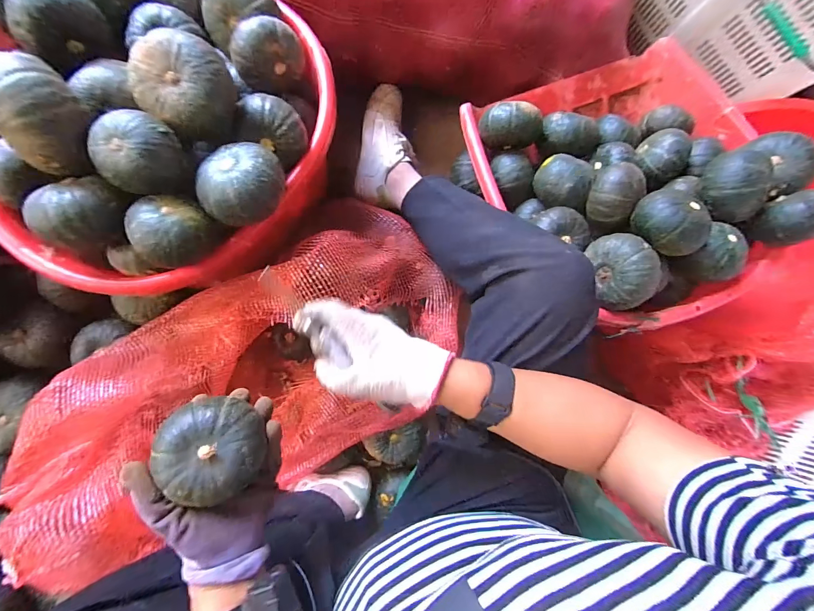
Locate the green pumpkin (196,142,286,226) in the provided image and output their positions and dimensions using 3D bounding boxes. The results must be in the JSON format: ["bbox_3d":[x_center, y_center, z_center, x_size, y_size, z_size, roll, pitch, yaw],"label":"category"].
[{"bbox_3d":[-0.193,-0.139,0.404,0.081,0.067,0.090,17,84,-8],"label":"green pumpkin"}]

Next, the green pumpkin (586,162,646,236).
[{"bbox_3d":[0.294,-0.151,0.502,0.062,0.056,0.082,16,84,-8],"label":"green pumpkin"}]

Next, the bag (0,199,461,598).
[{"bbox_3d":[-0.212,0.114,0.517,0.643,0.200,0.322,-28,91,-10],"label":"bag"}]

